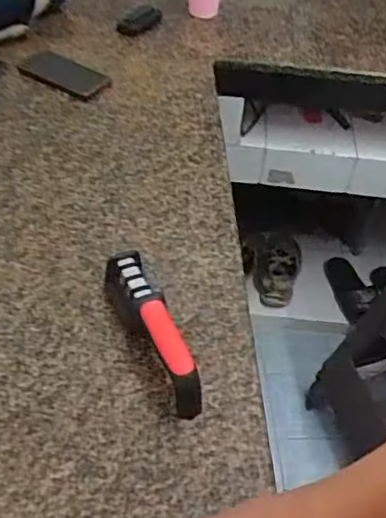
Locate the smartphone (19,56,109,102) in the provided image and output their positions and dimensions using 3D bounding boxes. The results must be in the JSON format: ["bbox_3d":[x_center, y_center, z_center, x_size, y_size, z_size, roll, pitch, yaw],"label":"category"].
[{"bbox_3d":[-0.238,-0.334,1.114,0.169,0.012,0.080,24,48,18],"label":"smartphone"}]

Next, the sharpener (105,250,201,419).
[{"bbox_3d":[-0.045,0.075,0.694,0.042,0.062,0.204,-18,49,-22],"label":"sharpener"}]

